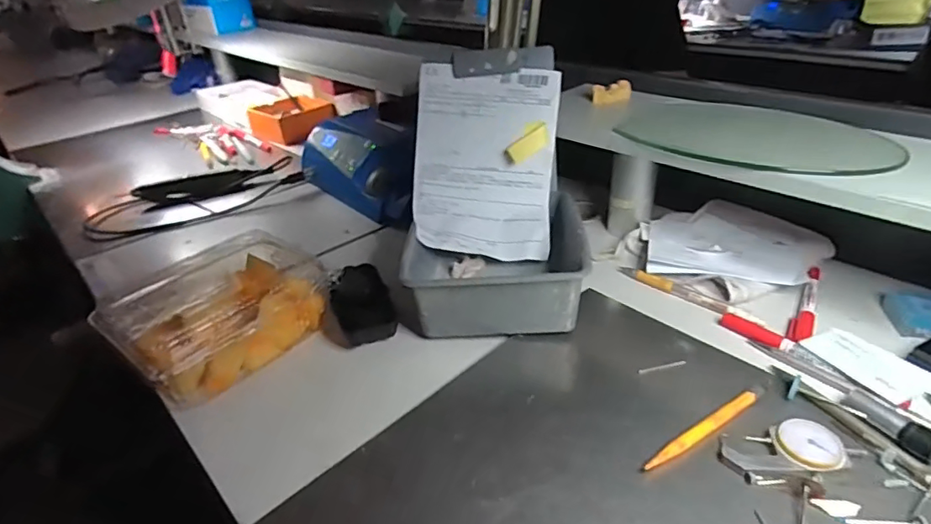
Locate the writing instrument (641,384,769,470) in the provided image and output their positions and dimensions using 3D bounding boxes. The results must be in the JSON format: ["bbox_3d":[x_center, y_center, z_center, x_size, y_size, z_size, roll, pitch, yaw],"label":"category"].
[{"bbox_3d":[0.170,0.112,0.374,0.129,0.007,0.011,-23,36,-26],"label":"writing instrument"}]

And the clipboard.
[{"bbox_3d":[0.020,-0.113,0.554,0.148,0.214,0.055,4,5,4],"label":"clipboard"}]

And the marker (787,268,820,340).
[{"bbox_3d":[0.309,0.037,0.486,0.018,0.010,0.131,15,37,30],"label":"marker"}]

